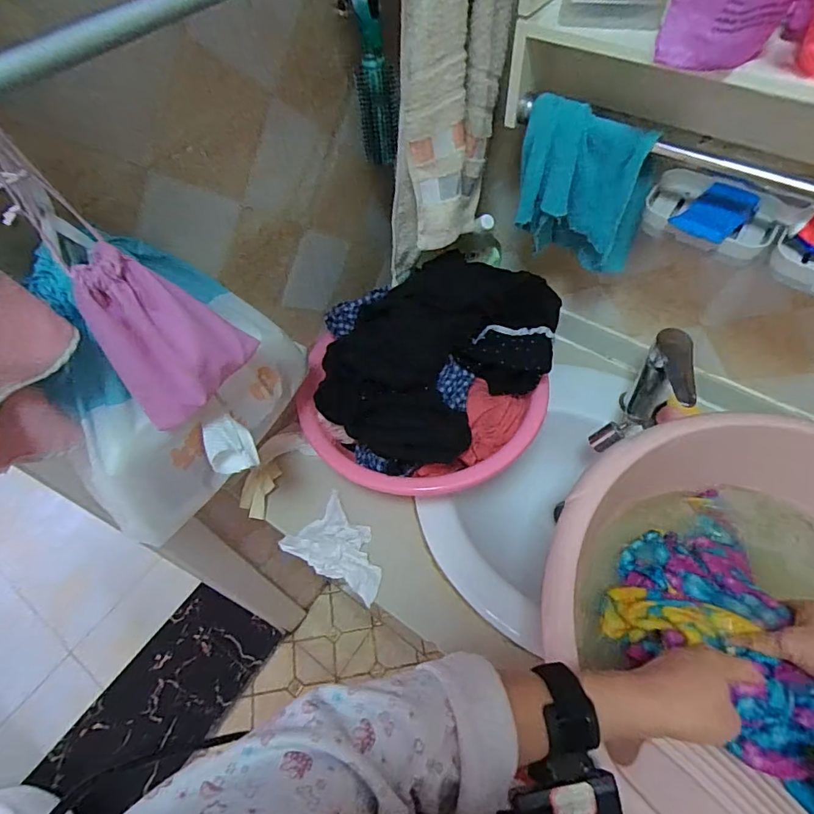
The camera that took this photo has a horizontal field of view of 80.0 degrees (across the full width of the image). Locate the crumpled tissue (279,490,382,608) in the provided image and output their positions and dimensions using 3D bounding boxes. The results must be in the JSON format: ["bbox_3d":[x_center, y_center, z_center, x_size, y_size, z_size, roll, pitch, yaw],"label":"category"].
[{"bbox_3d":[-0.085,0.180,0.647,0.137,0.035,0.099,25,62,17],"label":"crumpled tissue"}]

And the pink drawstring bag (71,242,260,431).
[{"bbox_3d":[-0.184,-0.059,0.376,0.050,0.129,0.104,38,66,23],"label":"pink drawstring bag"}]

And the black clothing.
[{"bbox_3d":[0.060,-0.070,0.623,0.342,0.124,0.171,-34,62,-18],"label":"black clothing"}]

